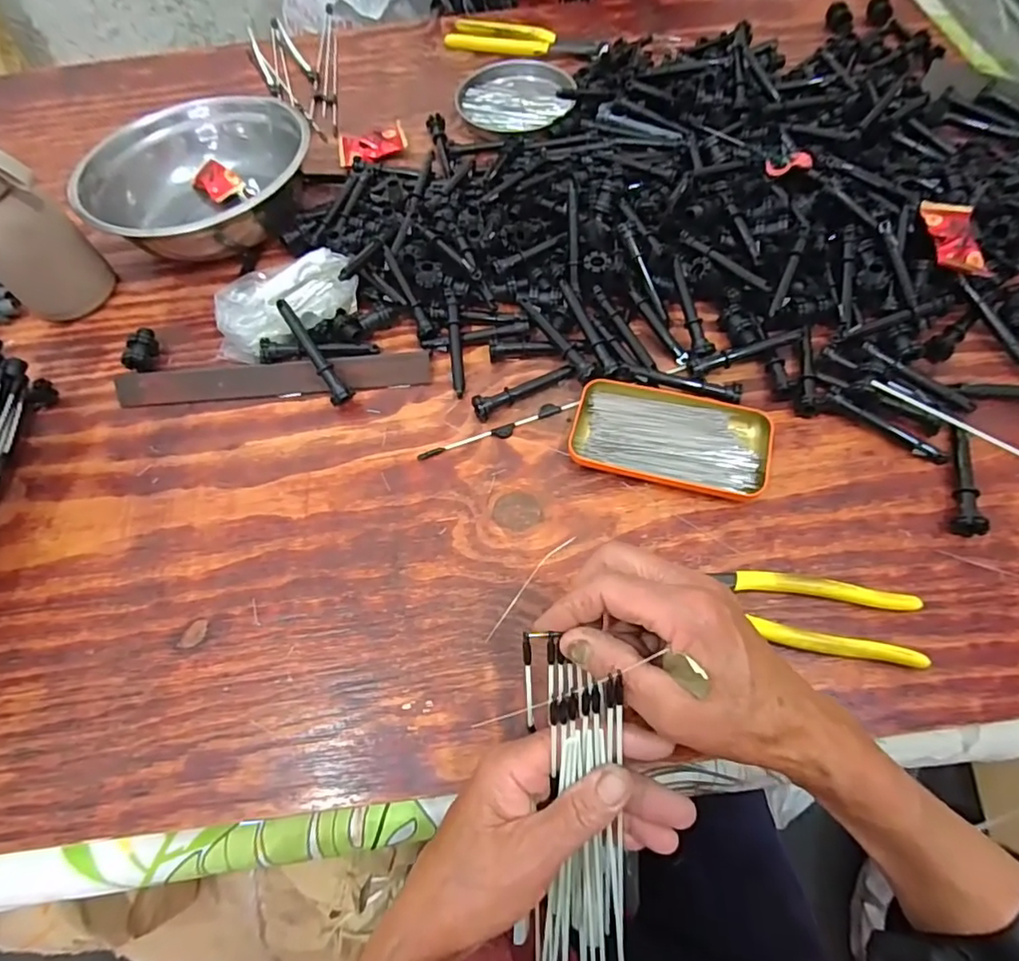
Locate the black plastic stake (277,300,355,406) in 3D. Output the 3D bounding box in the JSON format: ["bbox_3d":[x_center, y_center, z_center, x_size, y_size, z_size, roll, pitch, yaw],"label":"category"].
[{"bbox_3d":[-0.159,-0.105,0.465,0.018,0.013,0.093,-33,92,-13],"label":"black plastic stake"}]

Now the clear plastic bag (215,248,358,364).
[{"bbox_3d":[-0.194,-0.150,0.498,0.126,0.045,0.074,-11,62,-1],"label":"clear plastic bag"}]

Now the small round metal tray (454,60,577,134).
[{"bbox_3d":[0.007,-0.441,0.655,0.130,0.013,0.117,8,63,8],"label":"small round metal tray"}]

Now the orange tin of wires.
[{"bbox_3d":[0.122,-0.033,0.433,0.141,0.017,0.076,14,64,11],"label":"orange tin of wires"}]

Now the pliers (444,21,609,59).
[{"bbox_3d":[0.022,-0.546,0.716,0.207,0.024,0.054,19,65,14],"label":"pliers"}]

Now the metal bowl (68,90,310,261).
[{"bbox_3d":[-0.307,-0.300,0.576,0.203,0.073,0.203,-2,62,3],"label":"metal bowl"}]

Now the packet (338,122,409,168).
[{"bbox_3d":[-0.150,-0.366,0.624,0.074,0.012,0.057,-10,62,-1],"label":"packet"}]

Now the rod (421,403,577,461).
[{"bbox_3d":[-0.008,-0.040,0.452,0.131,0.004,0.013,-22,63,-7],"label":"rod"}]

